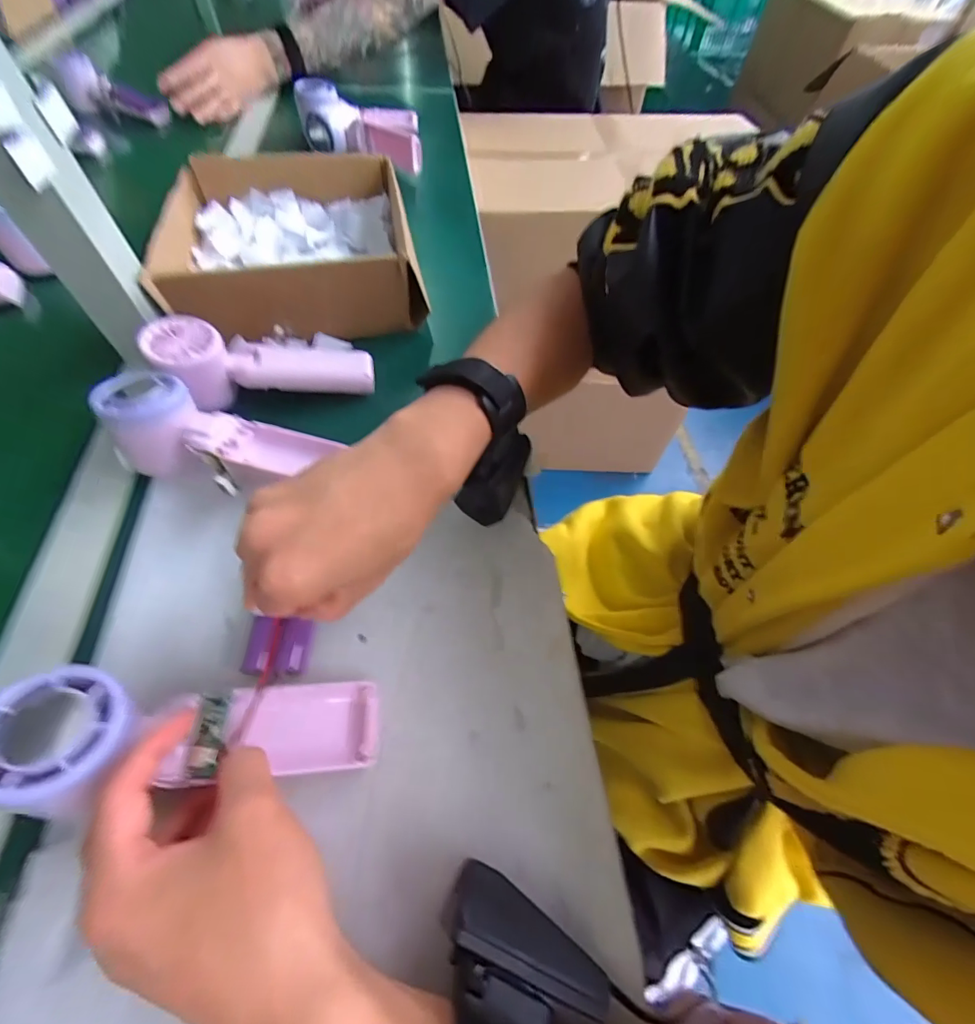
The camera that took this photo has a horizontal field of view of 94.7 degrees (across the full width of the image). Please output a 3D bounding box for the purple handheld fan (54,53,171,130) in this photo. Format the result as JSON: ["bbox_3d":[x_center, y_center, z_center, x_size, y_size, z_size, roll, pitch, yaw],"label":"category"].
[{"bbox_3d":[-0.560,-0.627,0.672,0.136,0.068,0.059,21,61,7],"label":"purple handheld fan"}]

